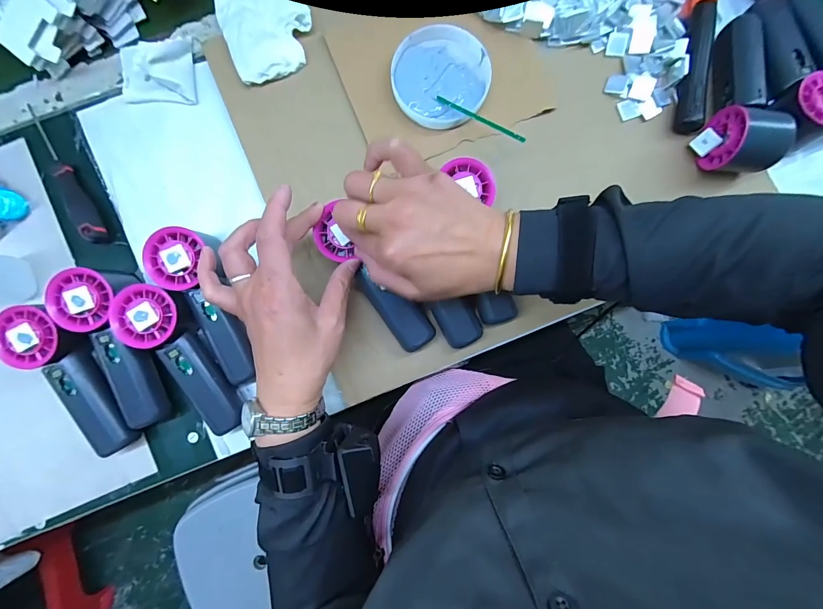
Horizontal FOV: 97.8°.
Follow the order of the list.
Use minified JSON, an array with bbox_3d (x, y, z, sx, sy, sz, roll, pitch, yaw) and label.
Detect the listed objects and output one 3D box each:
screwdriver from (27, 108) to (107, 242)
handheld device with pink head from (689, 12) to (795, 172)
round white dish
[{"bbox_3d":[-0.361,-0.132,0.366,0.023,0.022,0.163,-32,89,-2],"label":"screwdriver"},{"bbox_3d":[0.332,-0.211,0.359,0.058,0.058,0.157,10,88,0],"label":"handheld device with pink head"},{"bbox_3d":[0.031,-0.237,0.375,0.097,0.018,0.107,18,88,0],"label":"round white dish"}]

